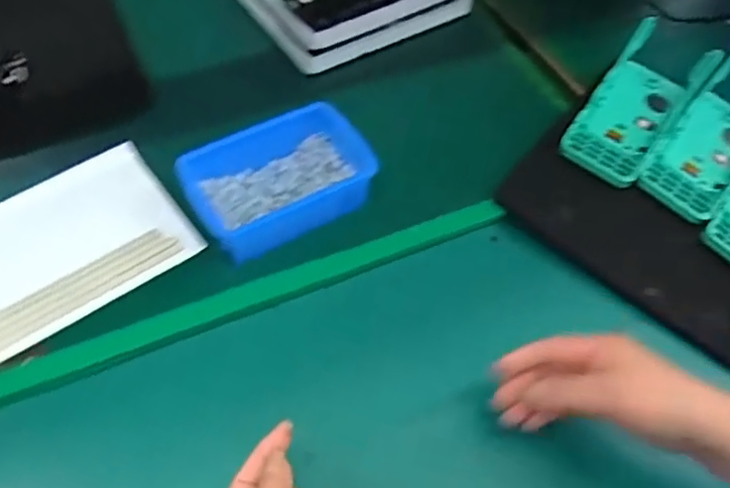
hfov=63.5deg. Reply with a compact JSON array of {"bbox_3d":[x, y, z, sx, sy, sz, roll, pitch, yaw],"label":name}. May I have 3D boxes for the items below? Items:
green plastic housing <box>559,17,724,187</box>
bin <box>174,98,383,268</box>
[{"bbox_3d":[0.258,-0.133,0.571,0.080,0.072,0.162,35,58,20],"label":"green plastic housing"},{"bbox_3d":[-0.075,-0.050,0.516,0.150,0.064,0.099,-22,58,-19],"label":"bin"}]

